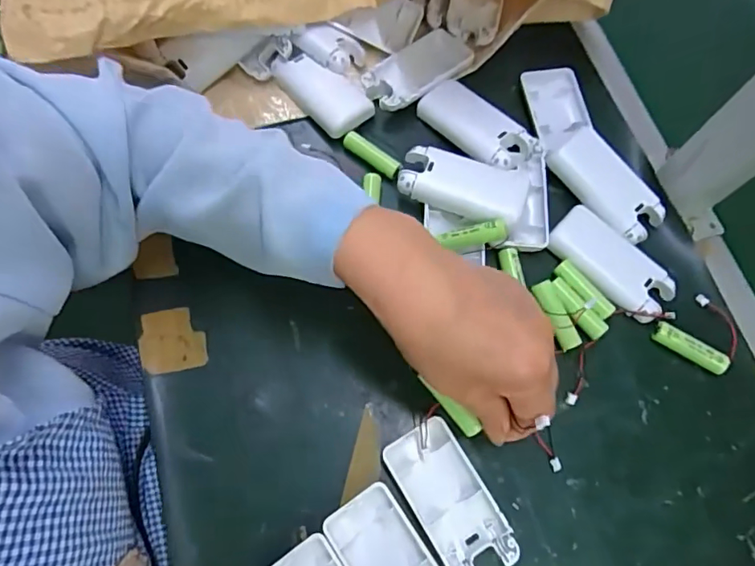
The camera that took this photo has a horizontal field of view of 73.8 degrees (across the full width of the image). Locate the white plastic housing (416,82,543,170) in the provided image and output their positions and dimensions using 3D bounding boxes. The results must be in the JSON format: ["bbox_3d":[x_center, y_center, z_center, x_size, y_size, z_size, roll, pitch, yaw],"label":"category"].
[{"bbox_3d":[0.078,-0.123,0.397,0.094,0.019,0.046,42,74,13],"label":"white plastic housing"}]

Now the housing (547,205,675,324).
[{"bbox_3d":[0.171,-0.014,0.370,0.047,0.013,0.092,-42,76,-15],"label":"housing"}]

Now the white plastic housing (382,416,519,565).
[{"bbox_3d":[0.045,0.135,0.313,0.045,0.014,0.093,-30,73,-11],"label":"white plastic housing"}]

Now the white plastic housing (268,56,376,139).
[{"bbox_3d":[-0.046,-0.156,0.408,0.087,0.011,0.042,43,89,14],"label":"white plastic housing"}]

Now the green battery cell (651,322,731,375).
[{"bbox_3d":[0.218,0.046,0.351,0.050,0.012,0.012,32,72,10],"label":"green battery cell"}]

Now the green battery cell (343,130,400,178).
[{"bbox_3d":[-0.005,-0.100,0.395,0.052,0.014,0.013,41,74,13],"label":"green battery cell"}]

